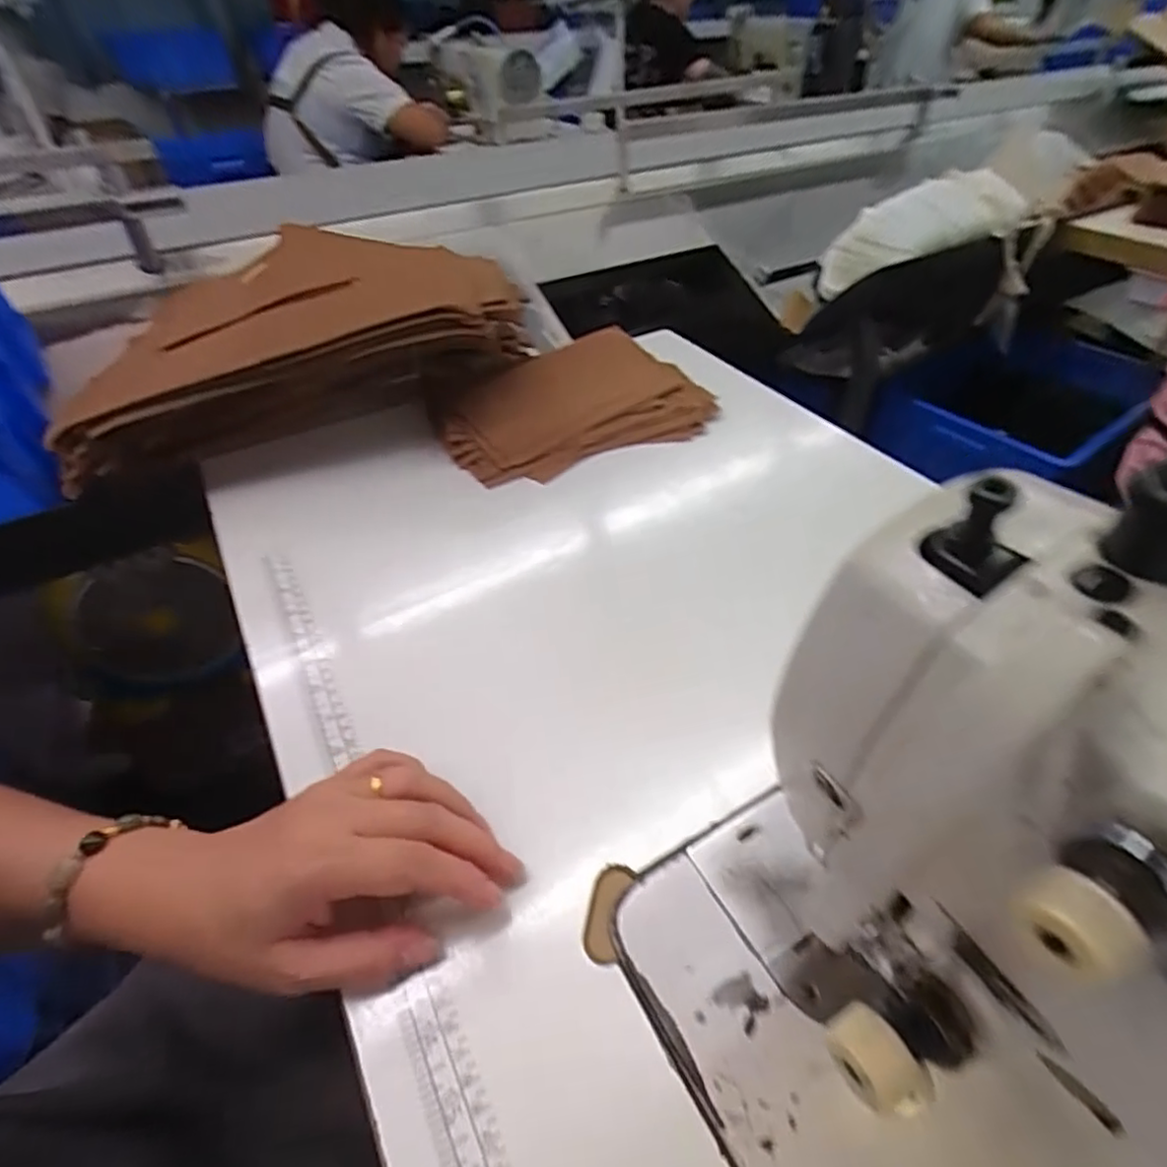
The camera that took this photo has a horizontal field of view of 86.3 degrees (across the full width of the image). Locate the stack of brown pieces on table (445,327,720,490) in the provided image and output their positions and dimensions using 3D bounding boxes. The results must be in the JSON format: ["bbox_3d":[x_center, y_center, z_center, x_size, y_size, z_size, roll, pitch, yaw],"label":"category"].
[{"bbox_3d":[-0.006,-0.178,0.611,0.267,0.045,0.159,-22,47,-19],"label":"stack of brown pieces on table"}]

